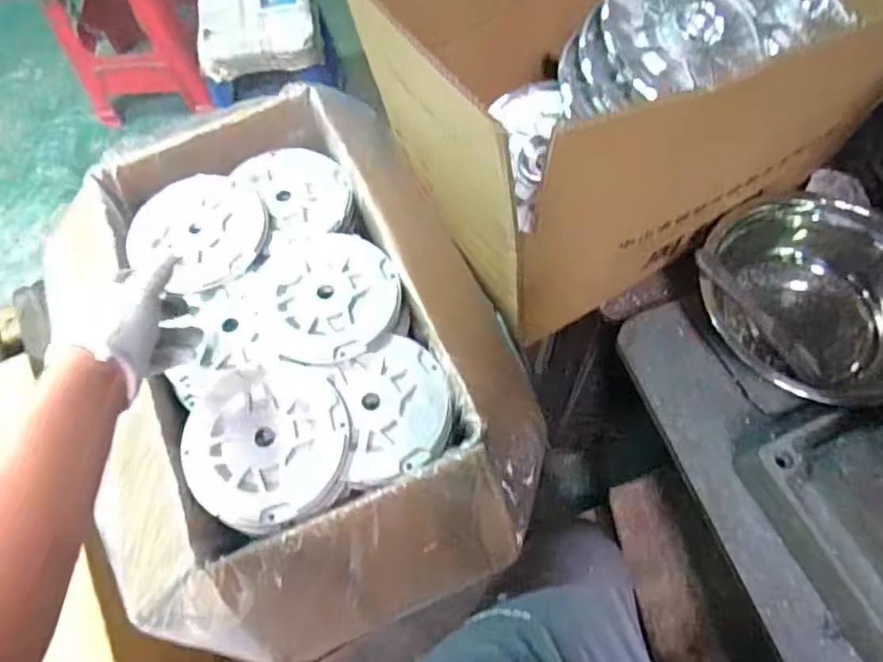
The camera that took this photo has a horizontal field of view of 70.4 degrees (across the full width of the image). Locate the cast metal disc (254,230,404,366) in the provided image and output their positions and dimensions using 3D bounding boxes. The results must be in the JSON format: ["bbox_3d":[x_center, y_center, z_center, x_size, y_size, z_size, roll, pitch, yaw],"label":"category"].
[{"bbox_3d":[-0.109,-0.037,0.598,0.132,0.009,0.139,-1,64,3],"label":"cast metal disc"}]

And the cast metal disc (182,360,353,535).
[{"bbox_3d":[-0.148,0.094,0.544,0.136,0.026,0.141,-1,64,3],"label":"cast metal disc"}]

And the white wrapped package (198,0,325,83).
[{"bbox_3d":[-0.431,-0.716,1.458,0.272,0.077,0.261,-13,64,-3],"label":"white wrapped package"}]

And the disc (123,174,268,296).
[{"bbox_3d":[-0.244,-0.102,0.628,0.132,0.015,0.131,-1,64,3],"label":"disc"}]

